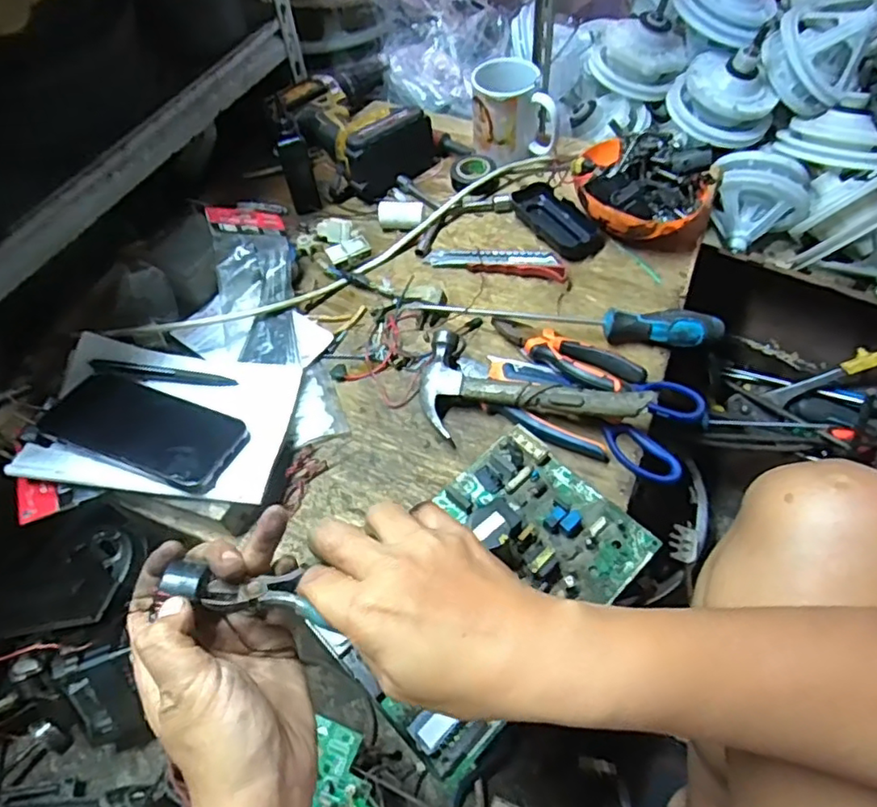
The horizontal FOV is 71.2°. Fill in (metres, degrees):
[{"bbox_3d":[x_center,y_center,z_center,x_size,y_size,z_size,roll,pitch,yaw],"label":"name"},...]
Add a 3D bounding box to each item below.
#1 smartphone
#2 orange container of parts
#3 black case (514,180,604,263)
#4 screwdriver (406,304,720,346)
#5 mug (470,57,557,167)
[{"bbox_3d":[-0.253,0.022,0.531,0.165,0.009,0.078,19,46,10],"label":"smartphone"},{"bbox_3d":[0.226,-0.237,0.677,0.150,0.083,0.135,20,60,15],"label":"orange container of parts"},{"bbox_3d":[0.134,-0.213,0.708,0.060,0.021,0.125,-31,61,-16],"label":"black case"},{"bbox_3d":[0.119,-0.092,0.620,0.319,0.036,0.044,8,58,8],"label":"screwdriver"},{"bbox_3d":[0.091,-0.360,0.750,0.096,0.086,0.074,-6,57,-1],"label":"mug"}]

